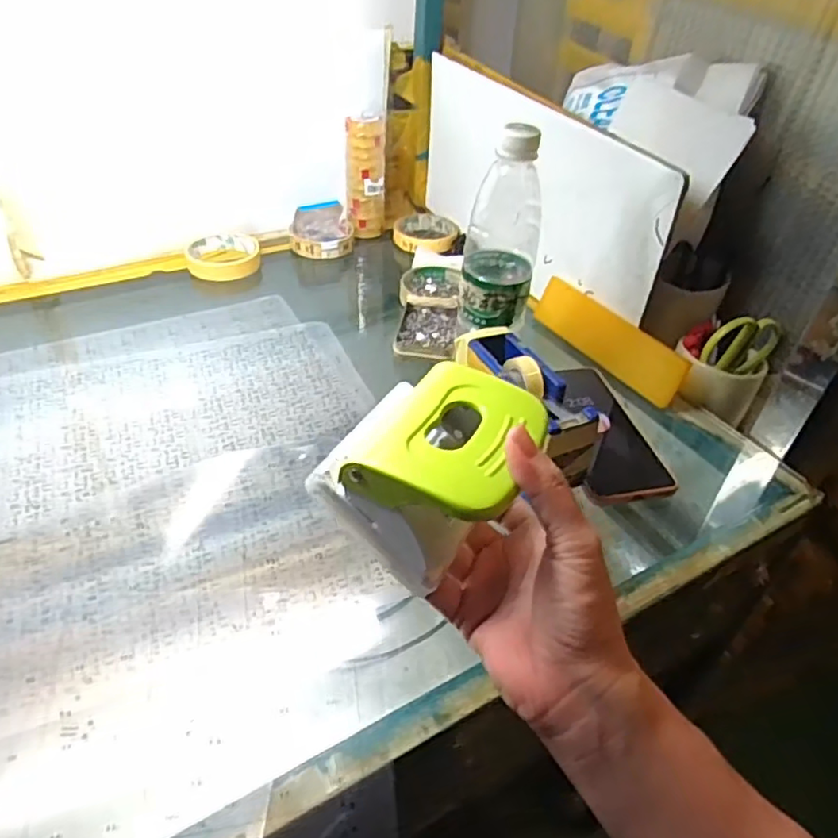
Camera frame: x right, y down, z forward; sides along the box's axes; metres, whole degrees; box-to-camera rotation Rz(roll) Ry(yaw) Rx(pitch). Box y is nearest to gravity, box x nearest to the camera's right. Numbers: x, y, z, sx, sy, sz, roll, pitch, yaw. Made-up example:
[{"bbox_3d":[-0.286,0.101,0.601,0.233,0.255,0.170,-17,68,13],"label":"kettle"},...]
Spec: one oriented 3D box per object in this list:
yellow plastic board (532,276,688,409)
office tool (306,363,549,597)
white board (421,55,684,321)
[{"bbox_3d":[0.187,-0.084,0.632,0.020,0.049,0.186,-20,46,-26],"label":"yellow plastic board"},{"bbox_3d":[0.009,0.022,0.312,0.084,0.056,0.100,23,44,21],"label":"office tool"},{"bbox_3d":[0.119,-0.260,0.704,0.013,0.175,0.415,-17,45,-23],"label":"white board"}]

